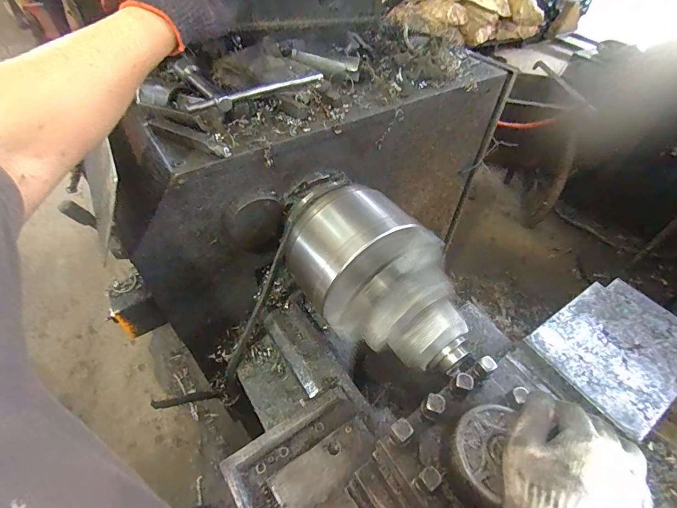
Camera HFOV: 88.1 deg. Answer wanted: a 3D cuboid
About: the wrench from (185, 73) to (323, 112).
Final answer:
[{"bbox_3d":[-0.116,-0.250,0.531,0.227,0.017,0.025,-31,56,-26],"label":"wrench"}]

